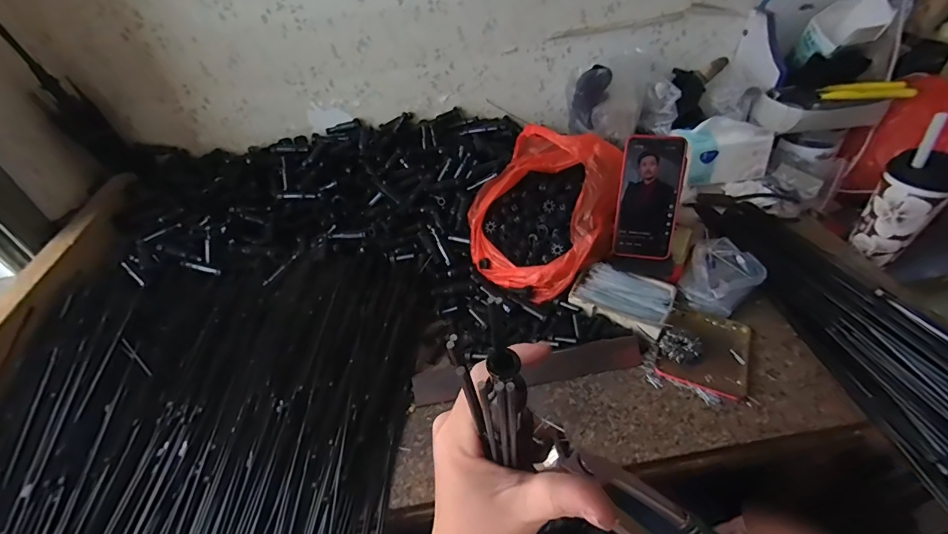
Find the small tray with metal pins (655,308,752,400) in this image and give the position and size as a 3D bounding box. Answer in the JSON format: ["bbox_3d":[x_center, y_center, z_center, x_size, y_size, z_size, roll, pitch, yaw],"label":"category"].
[{"bbox_3d":[0.294,0.100,0.548,0.102,0.010,0.121,21,51,20],"label":"small tray with metal pins"}]

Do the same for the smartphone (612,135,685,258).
[{"bbox_3d":[0.238,-0.093,0.587,0.076,0.165,0.015,7,15,16],"label":"smartphone"}]

